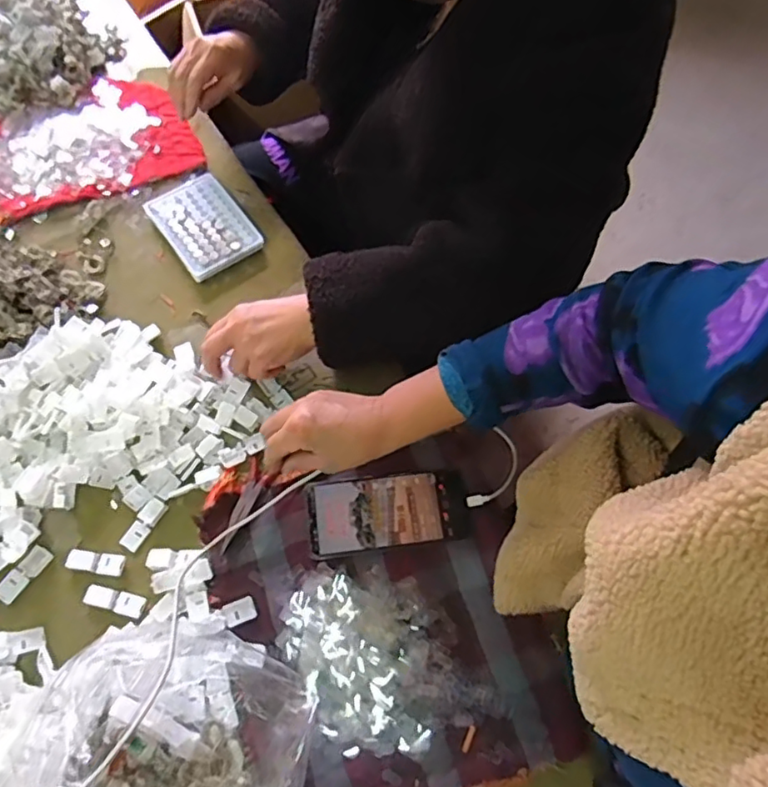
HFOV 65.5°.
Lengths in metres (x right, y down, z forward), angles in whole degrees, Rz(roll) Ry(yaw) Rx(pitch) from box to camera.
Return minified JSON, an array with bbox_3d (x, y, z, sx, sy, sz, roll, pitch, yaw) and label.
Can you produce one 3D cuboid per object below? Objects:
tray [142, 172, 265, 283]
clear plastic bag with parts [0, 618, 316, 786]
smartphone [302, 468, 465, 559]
[{"bbox_3d":[-0.223,-0.209,0.735,0.095,0.014,0.141,-34,73,-15],"label":"tray"},{"bbox_3d":[-0.182,0.301,0.479,0.238,0.065,0.216,23,68,7],"label":"clear plastic bag with parts"},{"bbox_3d":[0.003,0.117,0.594,0.156,0.009,0.072,-5,68,-5],"label":"smartphone"}]

